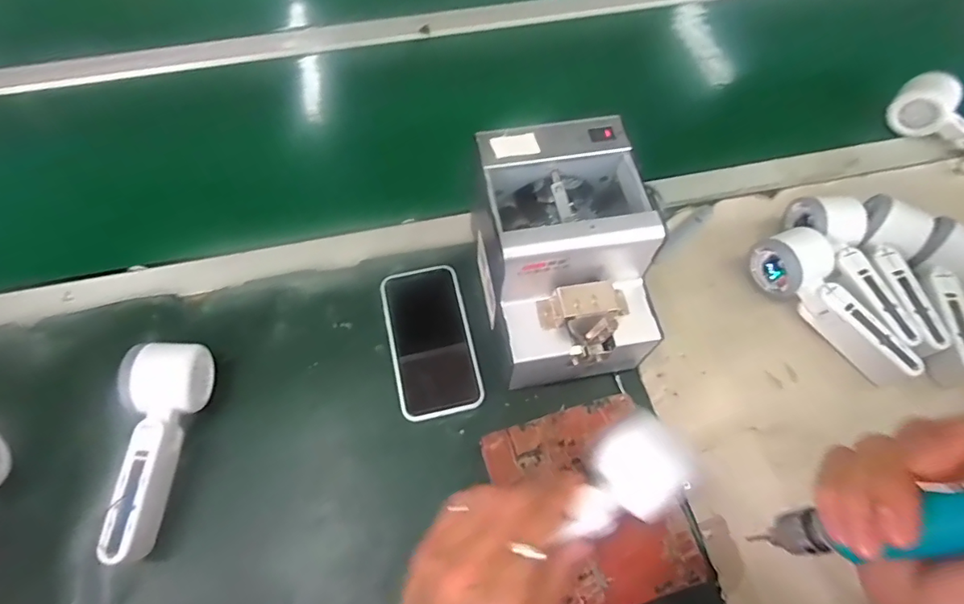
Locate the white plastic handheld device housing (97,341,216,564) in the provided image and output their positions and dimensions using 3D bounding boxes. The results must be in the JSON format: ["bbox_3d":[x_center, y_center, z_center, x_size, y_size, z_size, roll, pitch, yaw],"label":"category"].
[{"bbox_3d":[-0.262,0.116,0.413,0.053,0.053,0.162,-3,63,-2],"label":"white plastic handheld device housing"}]

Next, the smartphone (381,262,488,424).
[{"bbox_3d":[-0.048,0.034,0.477,0.077,0.015,0.144,-12,64,-7],"label":"smartphone"}]

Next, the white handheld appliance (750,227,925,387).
[{"bbox_3d":[0.323,0.006,0.476,0.052,0.052,0.162,-23,65,-12],"label":"white handheld appliance"}]

